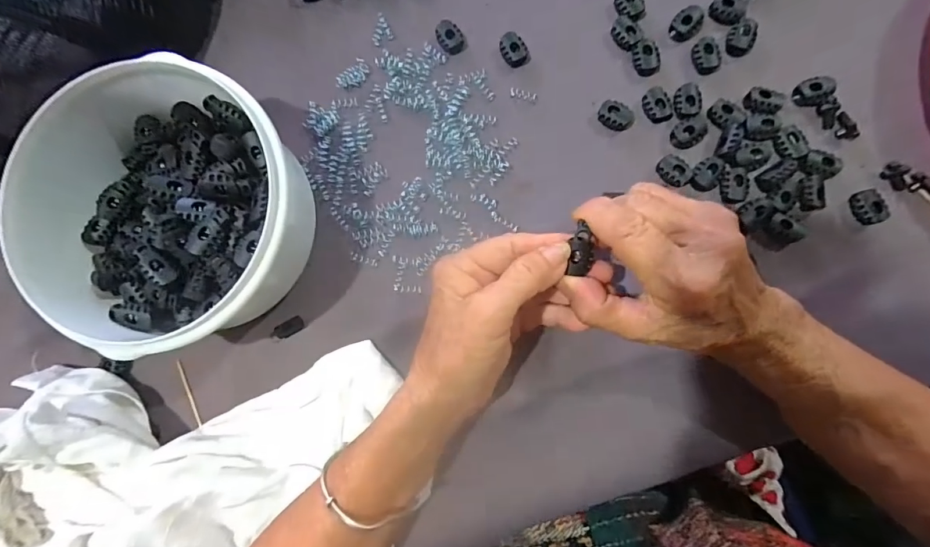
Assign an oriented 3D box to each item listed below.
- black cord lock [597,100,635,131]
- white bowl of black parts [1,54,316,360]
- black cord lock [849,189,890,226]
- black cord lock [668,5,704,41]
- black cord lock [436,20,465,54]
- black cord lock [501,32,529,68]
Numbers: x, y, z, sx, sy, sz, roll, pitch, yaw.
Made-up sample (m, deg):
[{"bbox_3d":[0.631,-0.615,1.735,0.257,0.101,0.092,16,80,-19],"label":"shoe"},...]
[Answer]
[{"bbox_3d":[0.102,-0.106,0.288,0.024,0.008,0.018,33,88,7],"label":"black cord lock"},{"bbox_3d":[-0.176,-0.039,0.268,0.158,0.077,0.151,0,84,5],"label":"white bowl of black parts"},{"bbox_3d":[0.255,-0.042,0.268,0.018,0.007,0.022,-23,83,2],"label":"black cord lock"},{"bbox_3d":[0.150,-0.169,0.287,0.024,0.006,0.018,-42,83,-1],"label":"black cord lock"},{"bbox_3d":[-0.011,-0.168,0.301,0.017,0.007,0.025,-32,83,1],"label":"black cord lock"},{"bbox_3d":[0.034,-0.157,0.297,0.018,0.006,0.025,-21,83,2],"label":"black cord lock"}]

